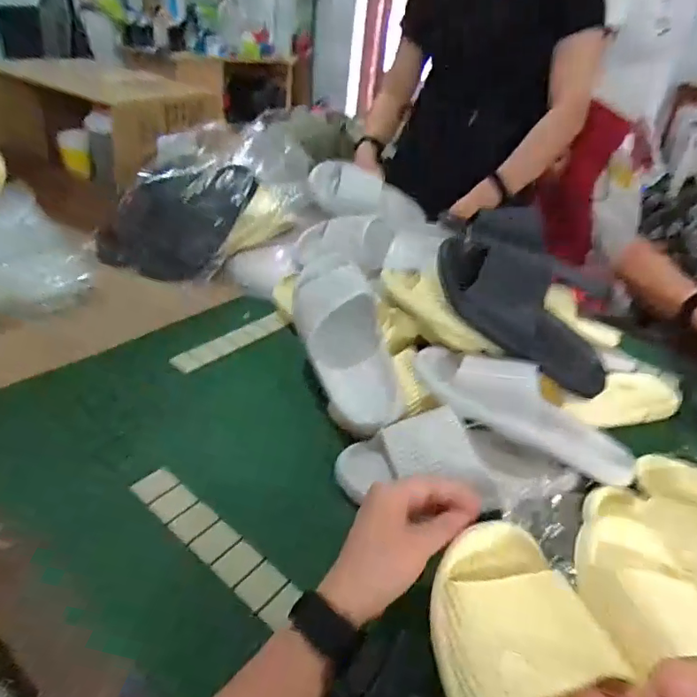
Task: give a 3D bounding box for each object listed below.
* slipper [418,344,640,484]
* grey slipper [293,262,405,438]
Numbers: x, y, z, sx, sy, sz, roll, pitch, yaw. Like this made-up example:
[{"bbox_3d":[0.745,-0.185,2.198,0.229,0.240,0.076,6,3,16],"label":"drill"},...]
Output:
[{"bbox_3d":[0.211,0.062,0.595,0.273,0.075,0.088,29,38,9],"label":"slipper"},{"bbox_3d":[0.002,0.003,0.643,0.100,0.068,0.220,-8,63,-21],"label":"grey slipper"}]

